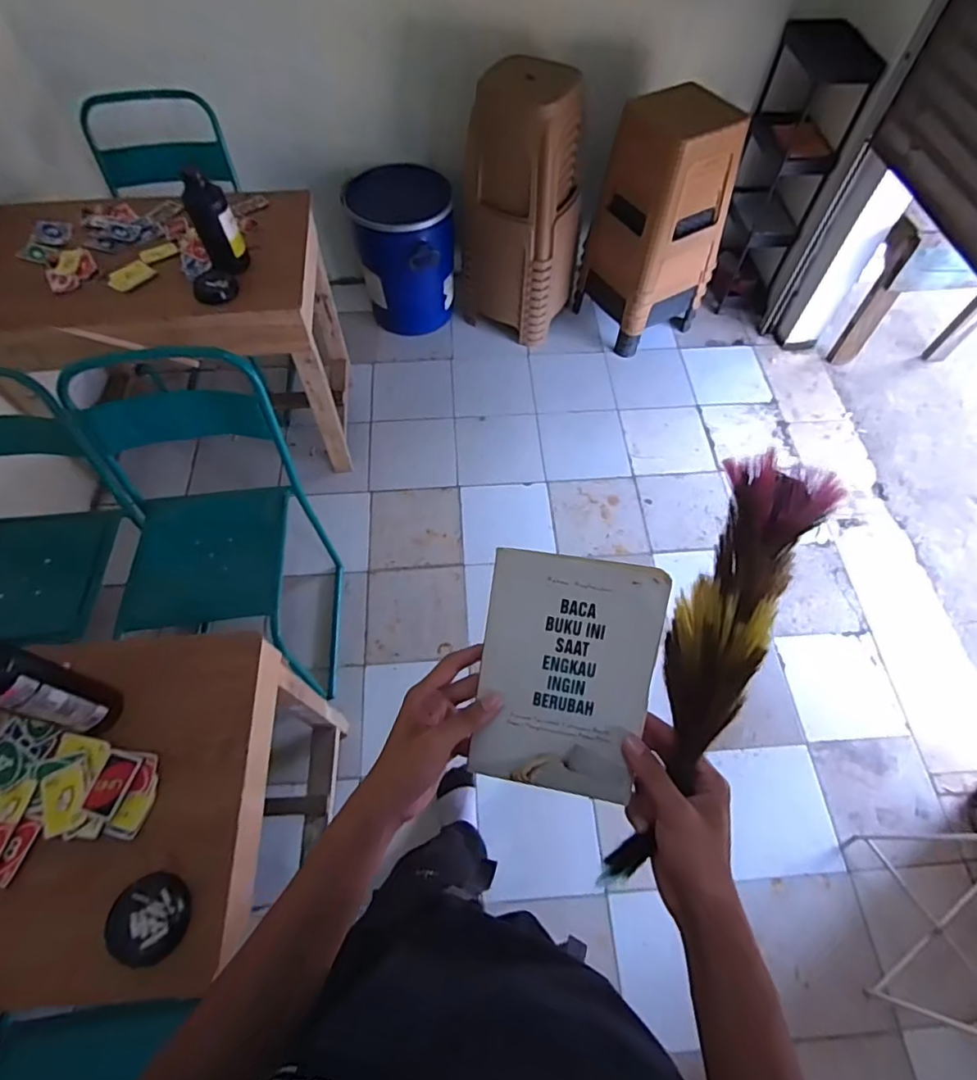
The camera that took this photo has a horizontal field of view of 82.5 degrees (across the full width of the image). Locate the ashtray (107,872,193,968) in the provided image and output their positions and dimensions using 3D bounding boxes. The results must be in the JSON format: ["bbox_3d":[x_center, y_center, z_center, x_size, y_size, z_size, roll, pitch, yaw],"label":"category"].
[{"bbox_3d":[-0.435,0.485,0.713,0.091,0.019,0.098,0,61,1],"label":"ashtray"}]

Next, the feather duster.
[{"bbox_3d":[0.173,0.117,0.448,0.070,0.045,0.366,20,99,11],"label":"feather duster"}]

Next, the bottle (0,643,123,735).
[{"bbox_3d":[-0.576,0.195,0.719,0.056,0.294,0.064,13,63,9],"label":"bottle"}]

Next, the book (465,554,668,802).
[{"bbox_3d":[0.063,0.111,0.455,0.135,0.005,0.193,8,97,6],"label":"book"}]

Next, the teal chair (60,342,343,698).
[{"bbox_3d":[-0.643,0.028,1.309,0.409,0.751,0.520,-3,62,0],"label":"teal chair"}]

